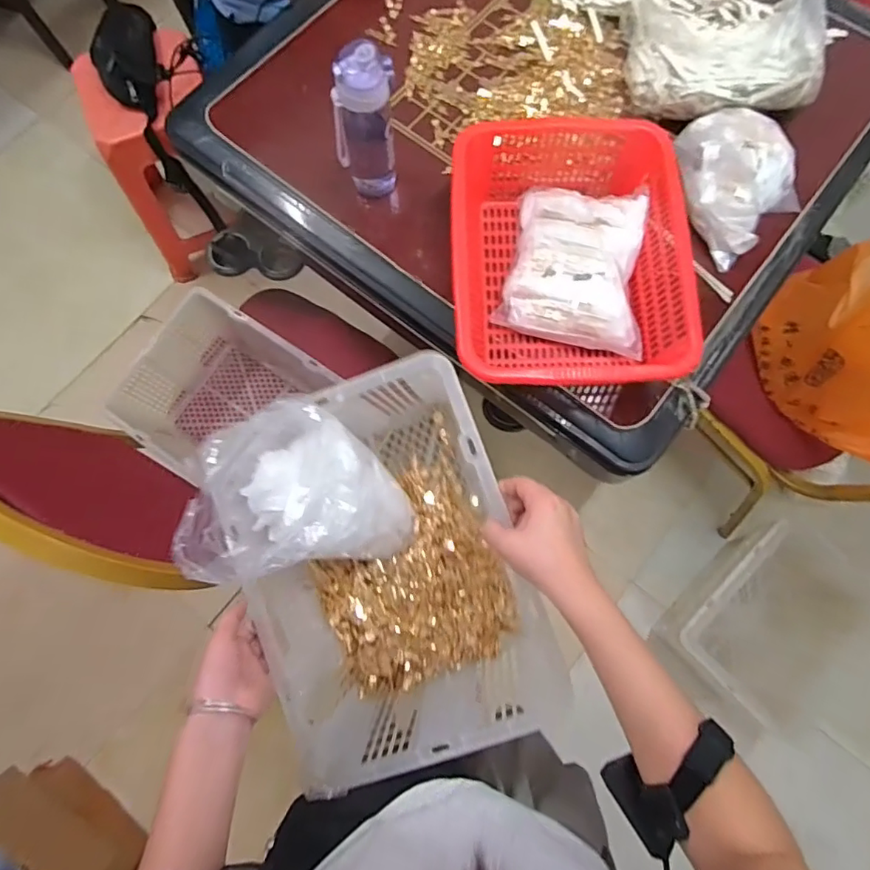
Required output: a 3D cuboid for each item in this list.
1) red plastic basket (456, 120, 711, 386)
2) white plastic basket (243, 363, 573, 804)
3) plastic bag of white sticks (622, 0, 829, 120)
[{"bbox_3d":[0.179,-0.251,0.785,0.304,0.125,0.406,0,75,0],"label":"red plastic basket"},{"bbox_3d":[-0.061,0.164,0.657,0.265,0.155,0.385,-19,76,-5],"label":"white plastic basket"},{"bbox_3d":[0.465,-0.646,0.877,0.287,0.154,0.280,-6,75,-2],"label":"plastic bag of white sticks"}]

